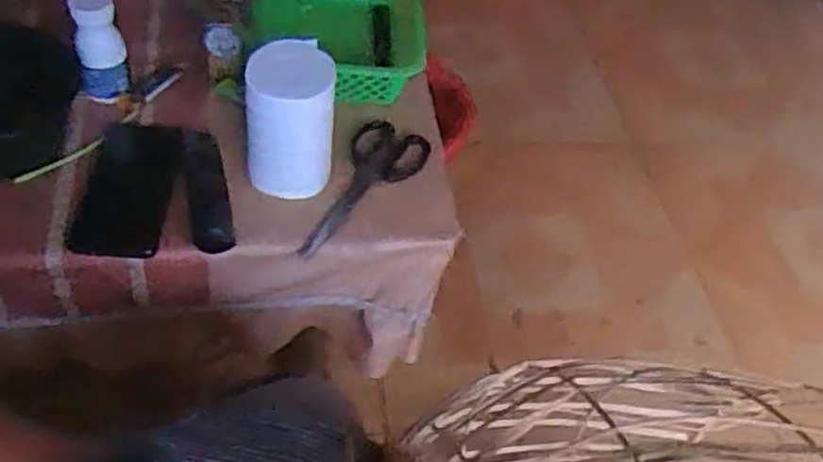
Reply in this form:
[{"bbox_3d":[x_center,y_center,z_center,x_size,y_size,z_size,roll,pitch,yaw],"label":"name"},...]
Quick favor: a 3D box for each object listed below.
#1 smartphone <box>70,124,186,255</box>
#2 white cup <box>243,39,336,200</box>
[{"bbox_3d":[-0.268,-0.041,0.716,0.087,0.016,0.170,3,49,-8],"label":"smartphone"},{"bbox_3d":[-0.112,-0.105,0.707,0.079,0.130,0.081,6,49,-5],"label":"white cup"}]

